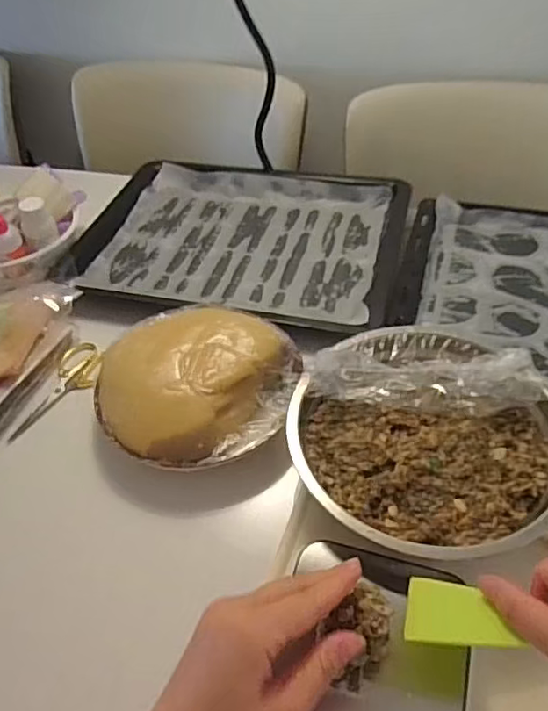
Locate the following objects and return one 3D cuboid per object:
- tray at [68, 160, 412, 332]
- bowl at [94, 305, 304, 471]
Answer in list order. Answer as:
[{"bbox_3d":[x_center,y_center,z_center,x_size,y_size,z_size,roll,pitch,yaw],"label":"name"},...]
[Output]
[{"bbox_3d":[-0.035,-0.152,0.737,0.379,0.034,0.299,9,48,13],"label":"tray"},{"bbox_3d":[-0.071,0.028,0.546,0.171,0.066,0.175,-3,47,3],"label":"bowl"}]

